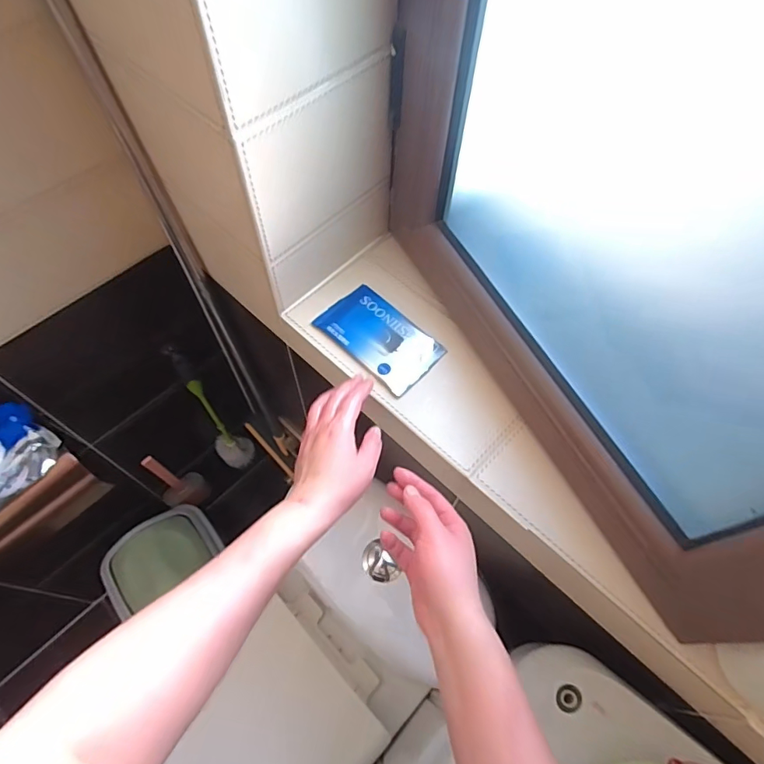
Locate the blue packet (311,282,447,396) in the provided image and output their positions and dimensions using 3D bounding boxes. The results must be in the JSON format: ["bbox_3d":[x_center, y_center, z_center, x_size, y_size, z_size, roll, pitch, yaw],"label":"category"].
[{"bbox_3d":[-0.003,-0.055,0.585,0.143,0.014,0.083,41,71,17],"label":"blue packet"}]

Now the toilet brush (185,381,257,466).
[{"bbox_3d":[-0.372,0.108,1.132,0.082,0.336,0.078,-38,69,-20],"label":"toilet brush"}]

